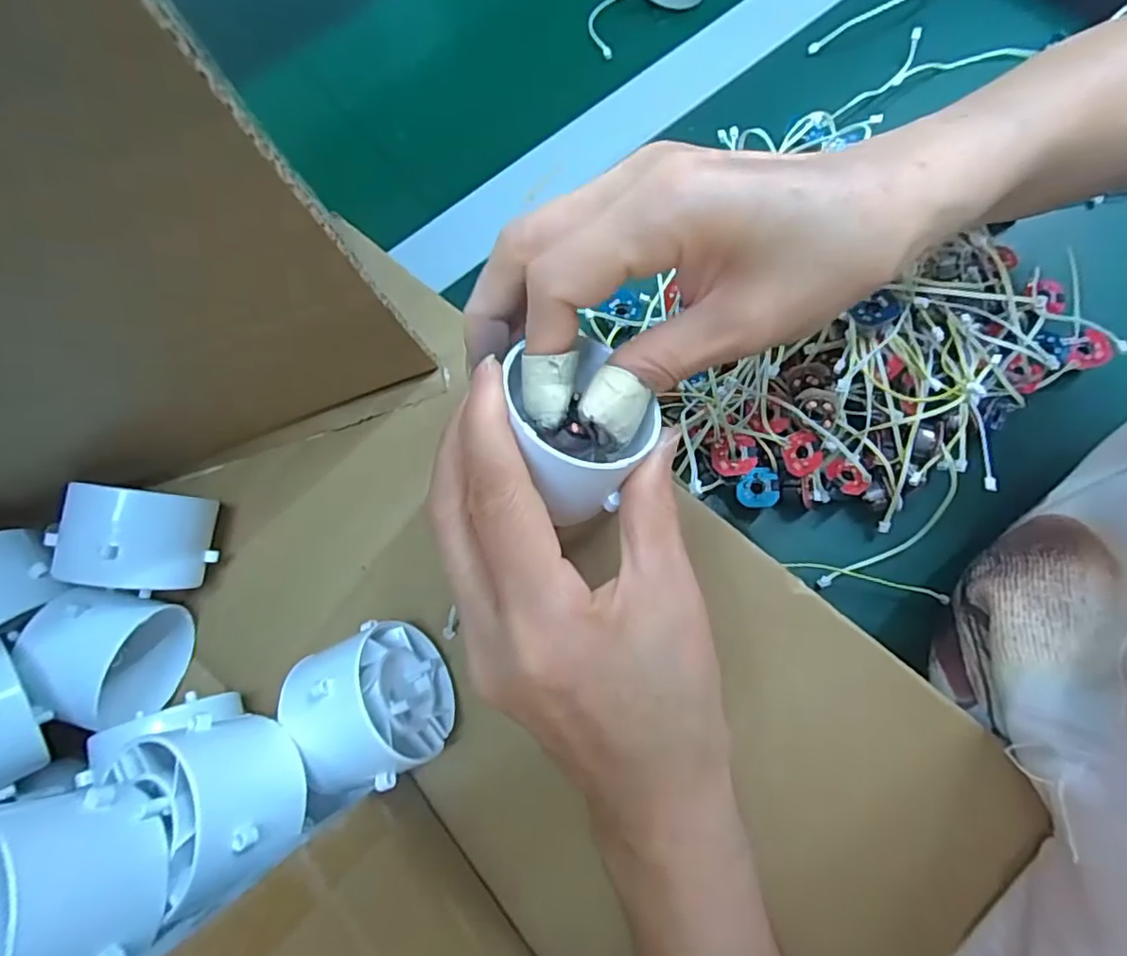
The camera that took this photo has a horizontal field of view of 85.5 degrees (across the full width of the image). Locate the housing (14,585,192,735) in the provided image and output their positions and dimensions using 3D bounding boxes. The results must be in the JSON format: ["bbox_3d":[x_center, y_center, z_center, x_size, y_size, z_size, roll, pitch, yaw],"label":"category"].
[{"bbox_3d":[-0.175,0.068,0.234,0.047,0.041,0.049,17,61,-8],"label":"housing"}]

